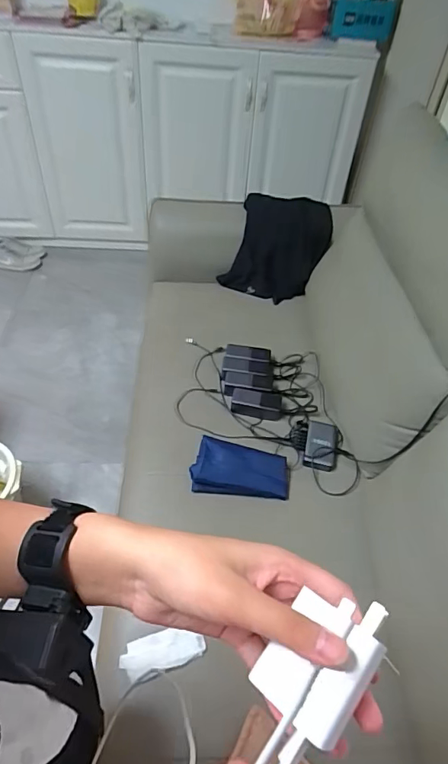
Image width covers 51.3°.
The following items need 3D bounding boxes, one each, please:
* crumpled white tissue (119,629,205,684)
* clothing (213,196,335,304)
[{"bbox_3d":[-0.112,0.486,0.845,0.147,0.019,0.064,-12,50,-15],"label":"crumpled white tissue"},{"bbox_3d":[0.174,-0.439,1.539,0.289,0.341,0.050,24,19,6],"label":"clothing"}]

